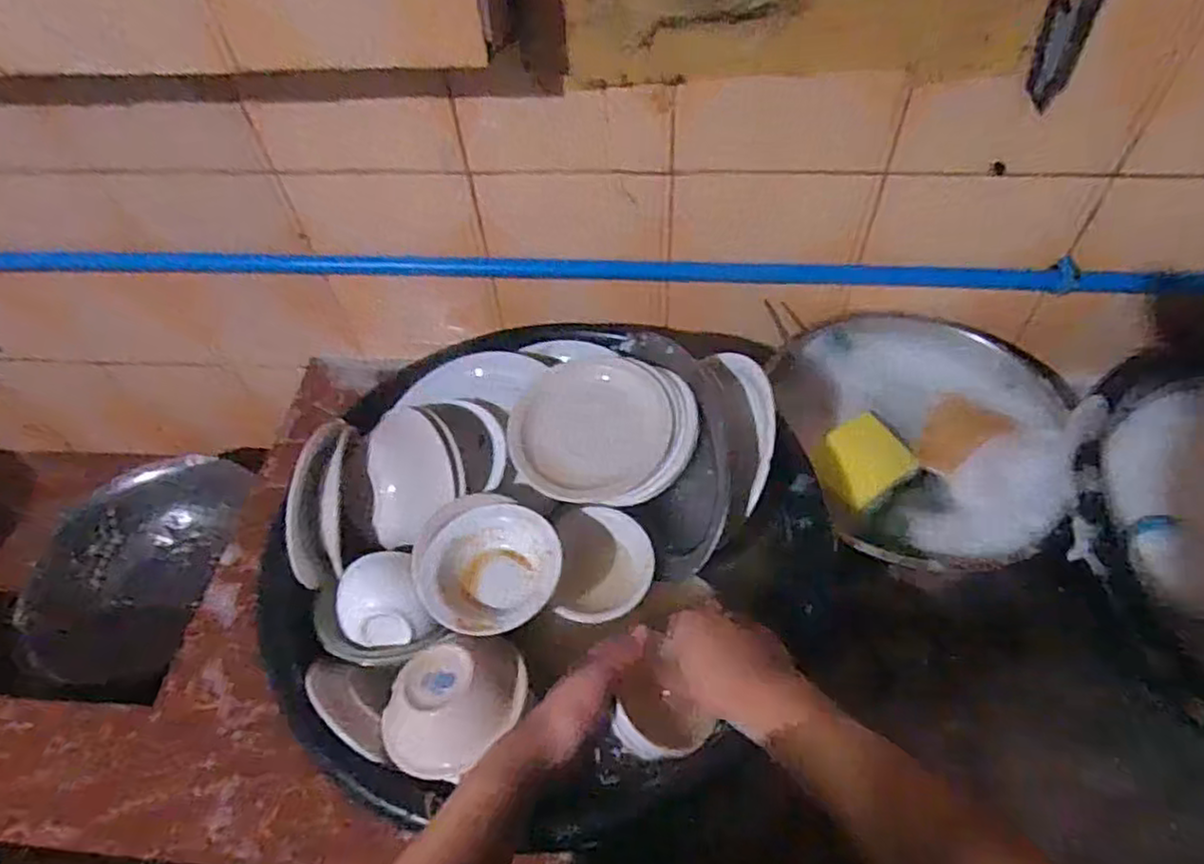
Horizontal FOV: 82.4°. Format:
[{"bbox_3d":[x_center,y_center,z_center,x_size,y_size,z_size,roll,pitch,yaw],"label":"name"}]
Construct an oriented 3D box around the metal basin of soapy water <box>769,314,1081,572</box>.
[{"bbox_3d":[0.332,0.005,0.699,0.264,0.063,0.286,-2,53,2],"label":"metal basin of soapy water"}]

